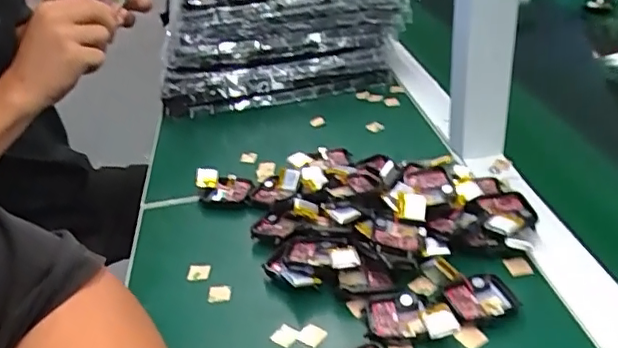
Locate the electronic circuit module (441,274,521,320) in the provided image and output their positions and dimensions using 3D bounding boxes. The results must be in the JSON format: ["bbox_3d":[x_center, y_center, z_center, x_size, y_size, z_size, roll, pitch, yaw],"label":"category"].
[{"bbox_3d":[0.114,0.082,0.380,0.041,0.010,0.036,-11,30,-6],"label":"electronic circuit module"}]

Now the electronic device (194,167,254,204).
[{"bbox_3d":[-0.079,0.014,0.534,0.065,0.023,0.032,10,35,28],"label":"electronic device"}]

